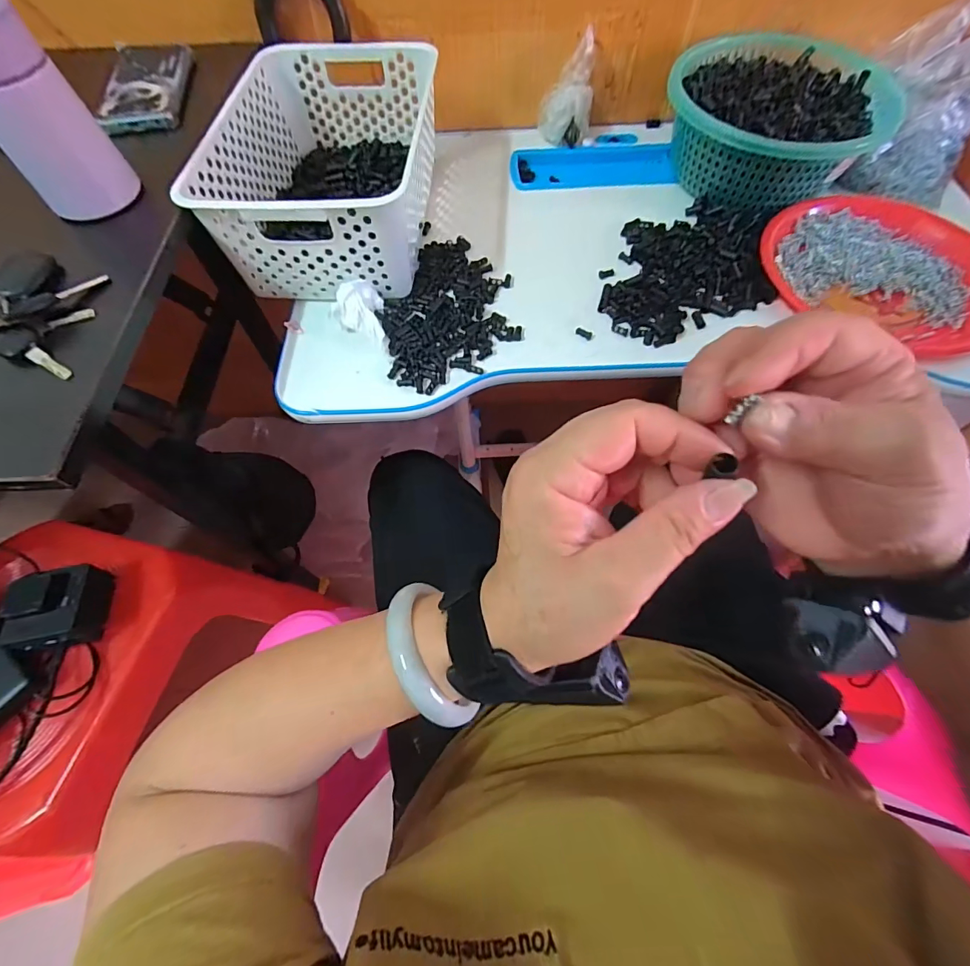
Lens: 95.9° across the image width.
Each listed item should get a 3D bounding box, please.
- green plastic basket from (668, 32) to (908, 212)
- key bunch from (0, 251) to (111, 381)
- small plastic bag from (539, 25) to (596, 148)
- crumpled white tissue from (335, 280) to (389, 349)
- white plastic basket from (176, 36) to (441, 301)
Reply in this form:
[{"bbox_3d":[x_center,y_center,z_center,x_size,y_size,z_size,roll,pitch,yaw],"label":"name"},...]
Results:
[{"bbox_3d":[0.322,-0.413,0.499,0.228,0.079,0.226,10,64,6],"label":"green plastic basket"},{"bbox_3d":[-0.321,-0.125,0.321,0.109,0.024,0.094,14,65,8],"label":"key bunch"},{"bbox_3d":[0.107,-0.498,0.559,0.069,0.094,0.062,5,64,4],"label":"small plastic bag"},{"bbox_3d":[-0.120,-0.164,0.424,0.043,0.033,0.063,-13,64,-5],"label":"crumpled white tissue"},{"bbox_3d":[-0.160,-0.343,0.470,0.200,0.097,0.295,2,64,2],"label":"white plastic basket"}]

